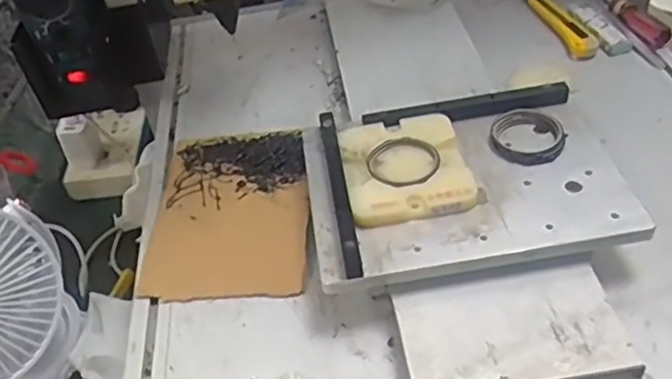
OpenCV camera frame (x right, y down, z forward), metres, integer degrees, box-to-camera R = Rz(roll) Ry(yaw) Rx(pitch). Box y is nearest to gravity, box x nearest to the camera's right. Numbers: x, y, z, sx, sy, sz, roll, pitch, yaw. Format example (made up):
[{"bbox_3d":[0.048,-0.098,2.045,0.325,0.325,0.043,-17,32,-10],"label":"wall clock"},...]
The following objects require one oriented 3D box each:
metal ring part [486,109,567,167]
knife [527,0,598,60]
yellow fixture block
[{"bbox_3d":[0.128,-0.036,0.445,0.048,0.008,0.050,-4,43,4],"label":"metal ring part"},{"bbox_3d":[0.206,-0.155,0.610,0.023,0.012,0.121,-10,43,-3],"label":"knife"},{"bbox_3d":[0.045,-0.016,0.436,0.079,0.008,0.090,-10,44,-1],"label":"yellow fixture block"}]

